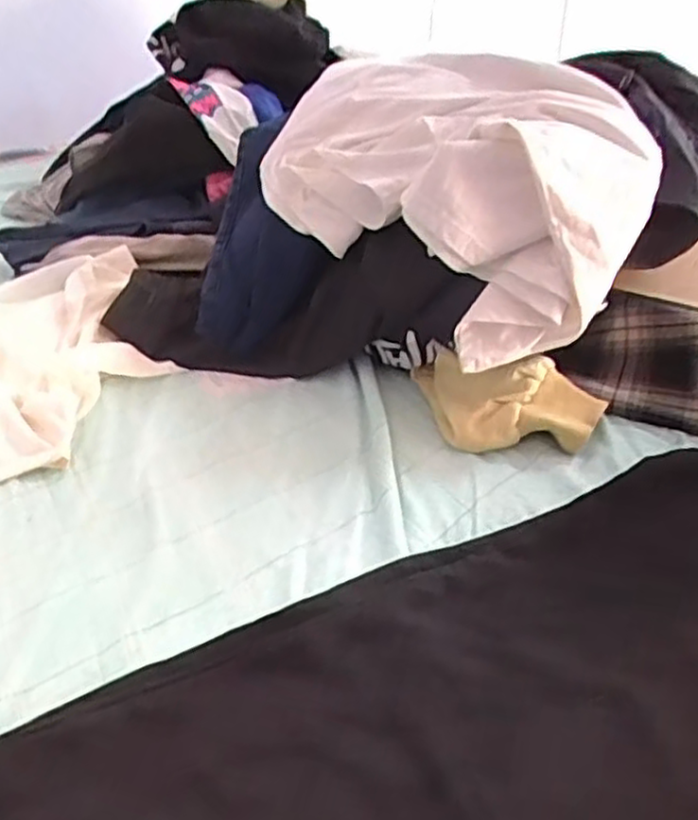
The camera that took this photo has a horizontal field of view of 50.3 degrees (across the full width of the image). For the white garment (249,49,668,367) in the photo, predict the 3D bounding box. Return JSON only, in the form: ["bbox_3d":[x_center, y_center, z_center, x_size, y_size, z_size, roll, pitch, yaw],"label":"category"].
[{"bbox_3d":[0.095,-0.226,0.763,0.225,0.192,0.413,-29,42,-35],"label":"white garment"}]

